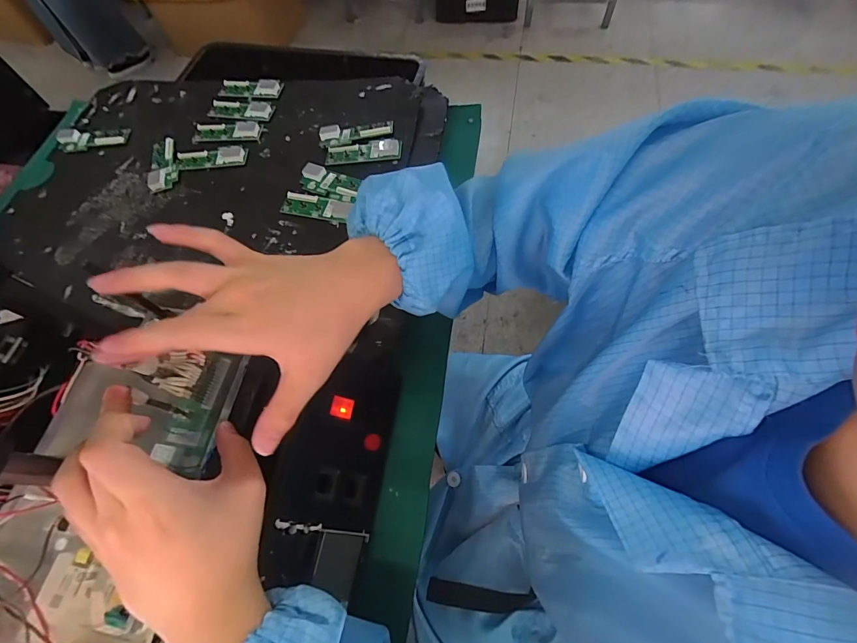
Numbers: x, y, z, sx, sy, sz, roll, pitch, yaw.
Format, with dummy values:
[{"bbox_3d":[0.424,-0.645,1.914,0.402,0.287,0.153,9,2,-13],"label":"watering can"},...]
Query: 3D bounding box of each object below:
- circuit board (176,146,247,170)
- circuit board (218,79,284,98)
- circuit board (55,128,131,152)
[{"bbox_3d":[-0.304,-0.230,0.545,0.099,0.008,0.032,-3,64,2],"label":"circuit board"},{"bbox_3d":[-0.274,-0.360,0.599,0.102,0.013,0.030,8,65,8],"label":"circuit board"},{"bbox_3d":[-0.503,-0.277,0.584,0.103,0.012,0.033,-8,64,0],"label":"circuit board"}]

